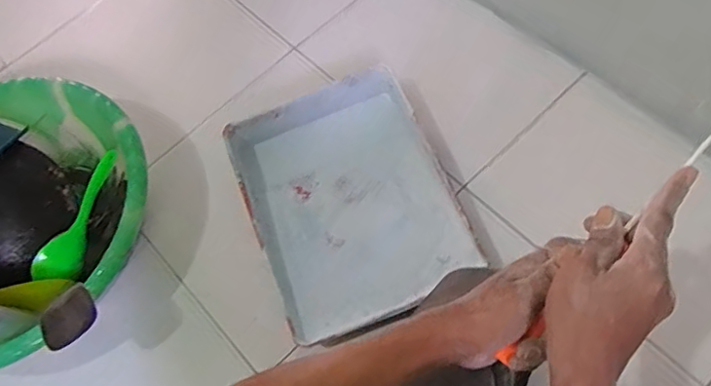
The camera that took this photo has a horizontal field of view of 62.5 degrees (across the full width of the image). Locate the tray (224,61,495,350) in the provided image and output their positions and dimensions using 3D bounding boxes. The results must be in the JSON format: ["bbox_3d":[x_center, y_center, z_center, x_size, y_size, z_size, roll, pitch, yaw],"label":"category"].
[{"bbox_3d":[-0.012,0.011,0.861,0.276,0.063,0.367,-23,64,-3],"label":"tray"}]

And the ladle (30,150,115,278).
[{"bbox_3d":[-0.399,0.033,0.850,0.034,0.065,0.202,20,83,14],"label":"ladle"}]

